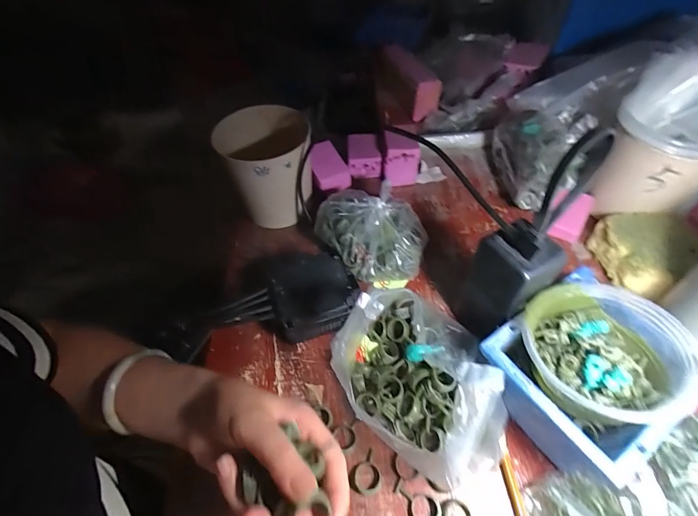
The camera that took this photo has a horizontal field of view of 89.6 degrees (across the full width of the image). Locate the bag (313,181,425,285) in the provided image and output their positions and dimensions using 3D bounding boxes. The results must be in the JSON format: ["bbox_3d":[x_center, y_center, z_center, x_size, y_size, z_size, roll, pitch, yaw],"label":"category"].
[{"bbox_3d":[0.034,-0.028,0.433,0.105,0.063,0.128,-36,58,-22],"label":"bag"}]

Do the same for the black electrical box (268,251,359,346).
[{"bbox_3d":[-0.039,0.041,0.386,0.087,0.046,0.086,-11,52,-5],"label":"black electrical box"}]

